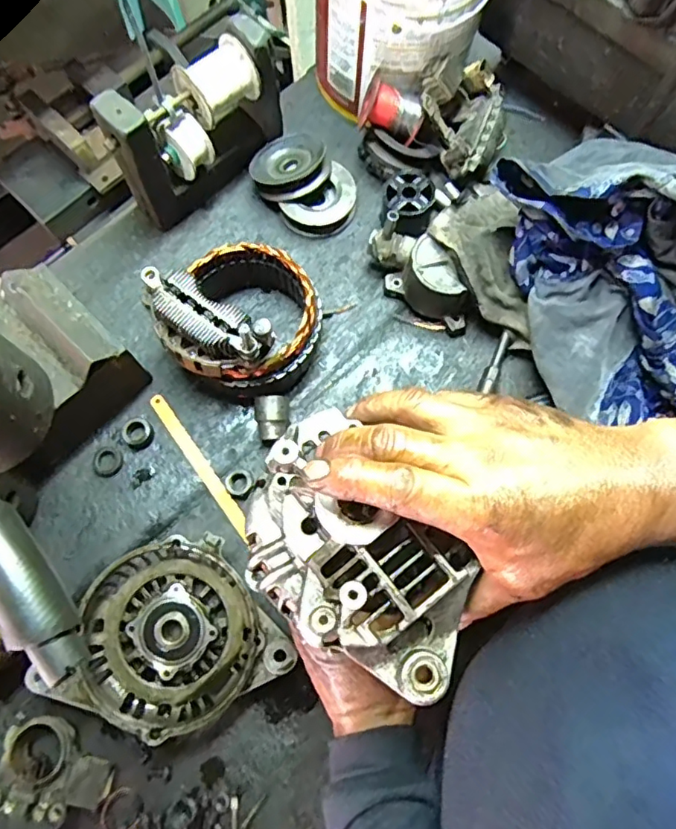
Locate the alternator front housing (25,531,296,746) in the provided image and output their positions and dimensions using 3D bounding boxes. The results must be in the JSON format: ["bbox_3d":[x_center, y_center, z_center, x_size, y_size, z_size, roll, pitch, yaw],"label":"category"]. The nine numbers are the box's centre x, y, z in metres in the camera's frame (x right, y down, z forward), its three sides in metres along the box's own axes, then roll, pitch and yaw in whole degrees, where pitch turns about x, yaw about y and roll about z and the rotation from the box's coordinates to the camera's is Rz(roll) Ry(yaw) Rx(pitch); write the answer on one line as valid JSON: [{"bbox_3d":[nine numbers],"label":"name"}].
[{"bbox_3d":[-0.144,0.183,0.447,0.173,0.045,0.139,-30,74,-8],"label":"alternator front housing"}]

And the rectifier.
[{"bbox_3d":[-0.111,-0.073,0.446,0.113,0.035,0.056,32,76,11],"label":"rectifier"}]

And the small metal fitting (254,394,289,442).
[{"bbox_3d":[-0.059,0.002,0.502,0.028,0.023,0.041,-8,100,-4],"label":"small metal fitting"}]

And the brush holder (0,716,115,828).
[{"bbox_3d":[-0.220,0.274,0.431,0.087,0.028,0.065,19,74,7],"label":"brush holder"}]

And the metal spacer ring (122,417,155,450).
[{"bbox_3d":[-0.181,0.016,0.503,0.026,0.010,0.029,-44,77,-11],"label":"metal spacer ring"}]

